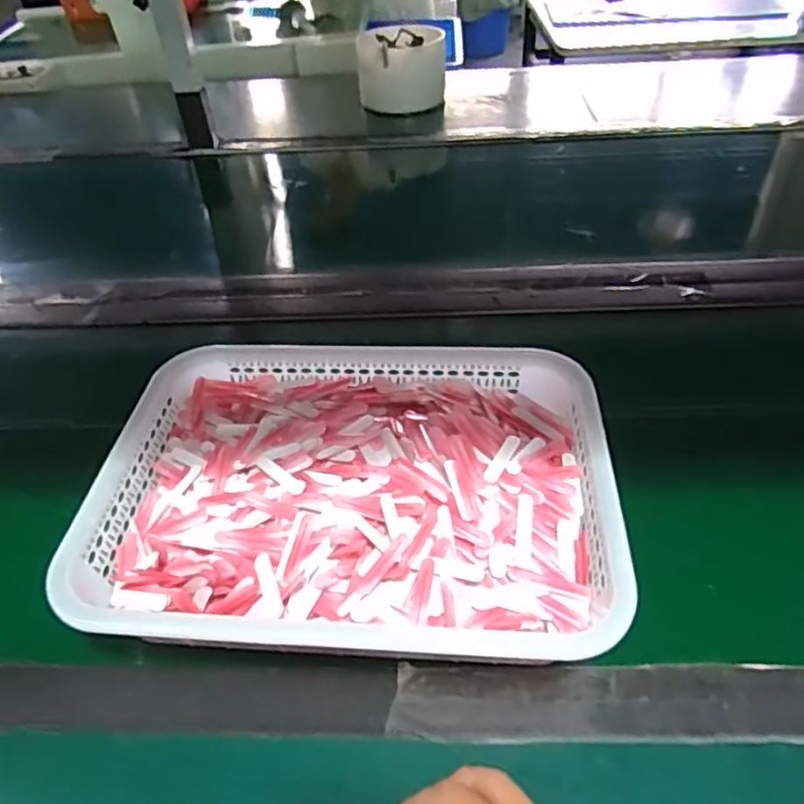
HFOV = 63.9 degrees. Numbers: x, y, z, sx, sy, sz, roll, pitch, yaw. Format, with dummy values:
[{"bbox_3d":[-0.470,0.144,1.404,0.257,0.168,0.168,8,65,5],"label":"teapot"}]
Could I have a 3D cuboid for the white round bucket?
[{"bbox_3d":[-0.001,-0.602,1.187,0.159,0.132,0.124,-1,43,4],"label":"white round bucket"}]

